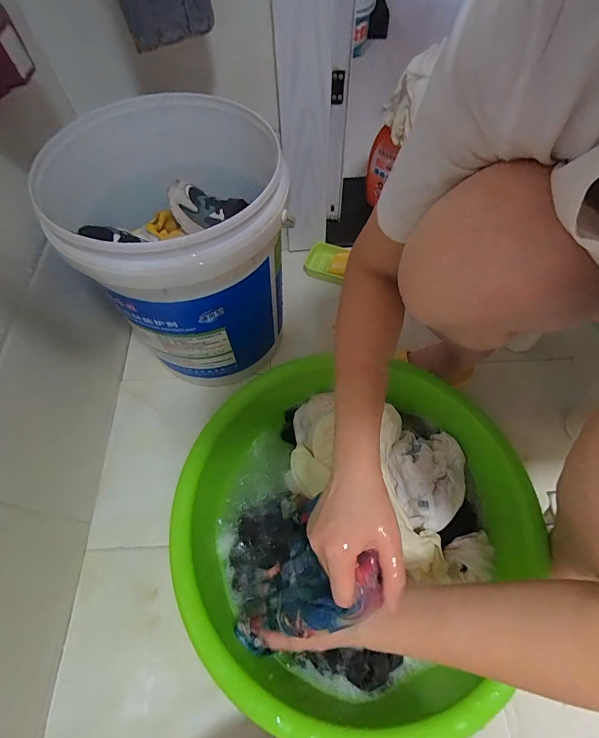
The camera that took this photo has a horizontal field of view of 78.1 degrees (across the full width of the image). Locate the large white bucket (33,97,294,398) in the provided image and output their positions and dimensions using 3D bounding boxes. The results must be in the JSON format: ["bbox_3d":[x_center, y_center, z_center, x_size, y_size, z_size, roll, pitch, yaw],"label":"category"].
[{"bbox_3d":[-0.177,-0.158,0.585,0.310,0.342,0.279,-7,62,-2],"label":"large white bucket"}]

